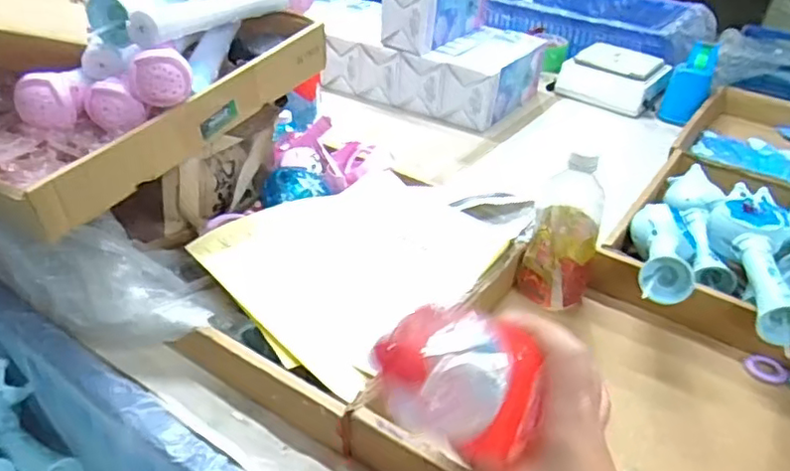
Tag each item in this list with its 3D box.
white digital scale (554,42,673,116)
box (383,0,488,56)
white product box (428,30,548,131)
[{"bbox_3d":[0.431,-0.308,1.233,0.176,0.083,0.125,25,39,28],"label":"white digital scale"},{"bbox_3d":[0.080,-0.421,1.155,0.092,0.111,0.238,24,39,27],"label":"box"},{"bbox_3d":[0.174,-0.293,1.161,0.114,0.102,0.225,24,39,28],"label":"white product box"}]

